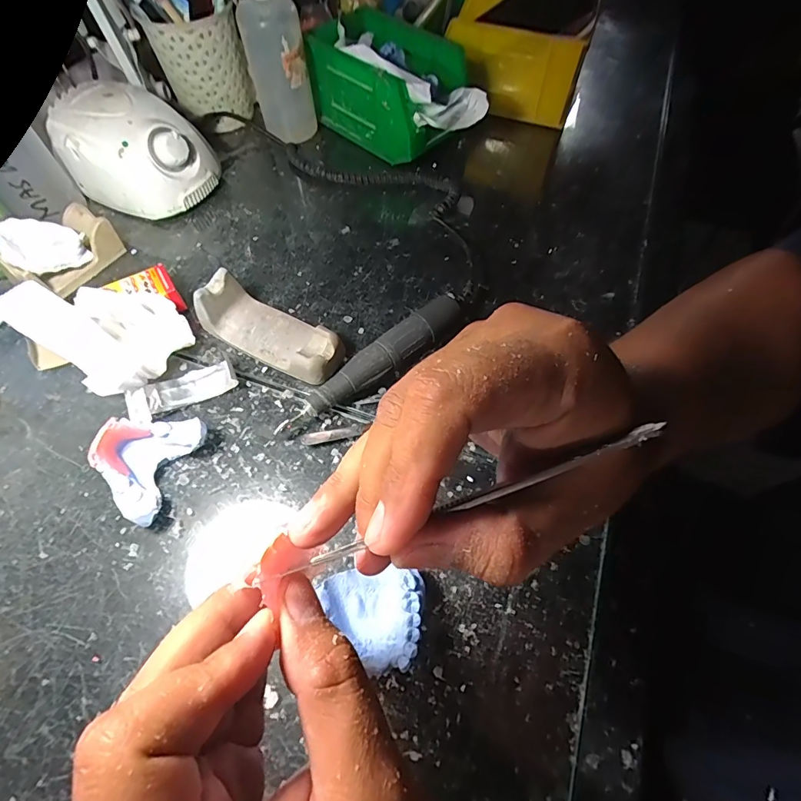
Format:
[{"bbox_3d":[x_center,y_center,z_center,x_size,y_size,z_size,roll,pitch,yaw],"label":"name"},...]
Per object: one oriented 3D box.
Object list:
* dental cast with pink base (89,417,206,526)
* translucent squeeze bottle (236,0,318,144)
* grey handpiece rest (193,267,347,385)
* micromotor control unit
[{"bbox_3d":[-0.171,0.040,0.296,0.052,0.042,0.071,22,63,12],"label":"dental cast with pink base"},{"bbox_3d":[-0.130,-0.359,0.463,0.047,0.148,0.055,33,66,18],"label":"translucent squeeze bottle"},{"bbox_3d":[-0.103,-0.059,0.352,0.118,0.041,0.047,25,63,14],"label":"grey handpiece rest"},{"bbox_3d":[-0.268,-0.252,0.442,0.136,0.082,0.097,21,62,12],"label":"micromotor control unit"}]

